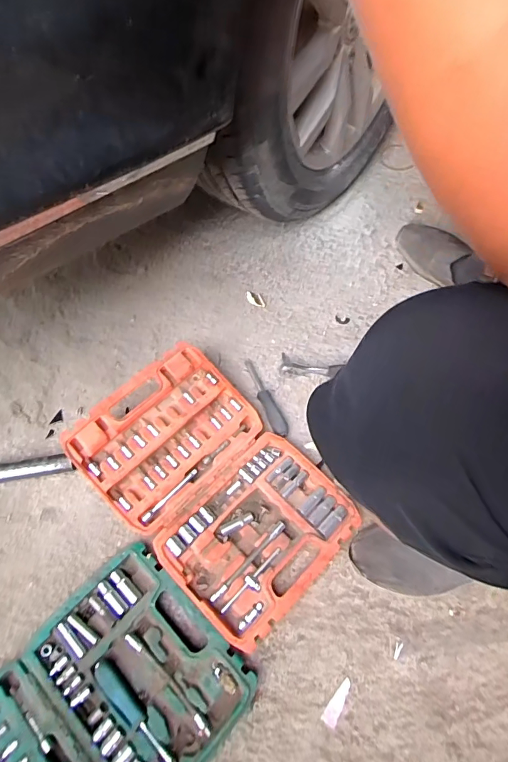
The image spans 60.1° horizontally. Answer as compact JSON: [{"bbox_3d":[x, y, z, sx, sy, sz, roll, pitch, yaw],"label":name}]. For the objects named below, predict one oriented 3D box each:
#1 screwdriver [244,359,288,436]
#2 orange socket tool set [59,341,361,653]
[{"bbox_3d":[0.018,0.025,0.726,0.025,0.020,0.151,-20,64,-10],"label":"screwdriver"},{"bbox_3d":[-0.060,0.145,0.642,0.252,0.082,0.383,-40,69,-19],"label":"orange socket tool set"}]

